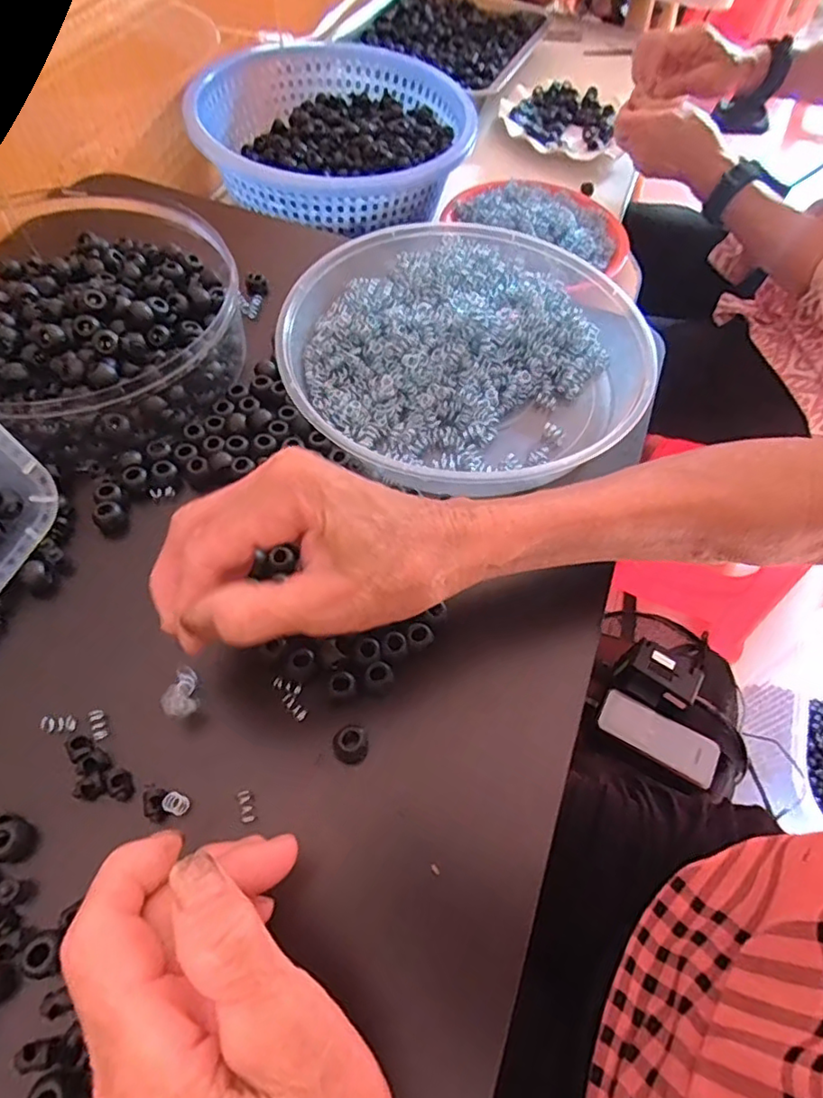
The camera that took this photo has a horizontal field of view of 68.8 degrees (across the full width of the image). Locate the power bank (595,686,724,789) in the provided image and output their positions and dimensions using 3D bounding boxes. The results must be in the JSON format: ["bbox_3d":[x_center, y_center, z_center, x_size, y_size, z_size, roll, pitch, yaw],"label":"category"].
[{"bbox_3d":[0.273,0.204,0.658,0.133,0.016,0.053,26,61,11],"label":"power bank"}]

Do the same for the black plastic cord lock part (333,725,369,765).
[{"bbox_3d":[-0.028,0.090,0.277,0.015,0.011,0.015,2,59,-3],"label":"black plastic cord lock part"}]

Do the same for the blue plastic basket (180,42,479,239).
[{"bbox_3d":[-0.075,-0.419,0.610,0.254,0.063,0.272,29,61,12],"label":"blue plastic basket"}]

